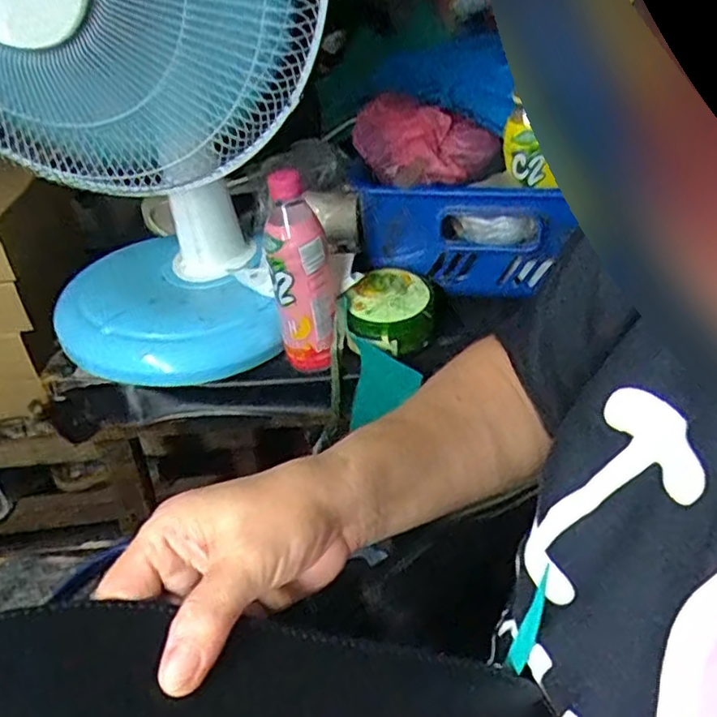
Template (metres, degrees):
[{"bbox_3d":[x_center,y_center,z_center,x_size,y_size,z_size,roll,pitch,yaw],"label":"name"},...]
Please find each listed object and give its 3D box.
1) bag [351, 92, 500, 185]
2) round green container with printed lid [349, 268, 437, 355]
[{"bbox_3d":[0.074,-0.241,0.716,0.163,0.058,0.133,3,37,8],"label":"bag"},{"bbox_3d":[0.035,-0.053,0.705,0.090,0.057,0.093,-2,37,1],"label":"round green container with printed lid"}]

